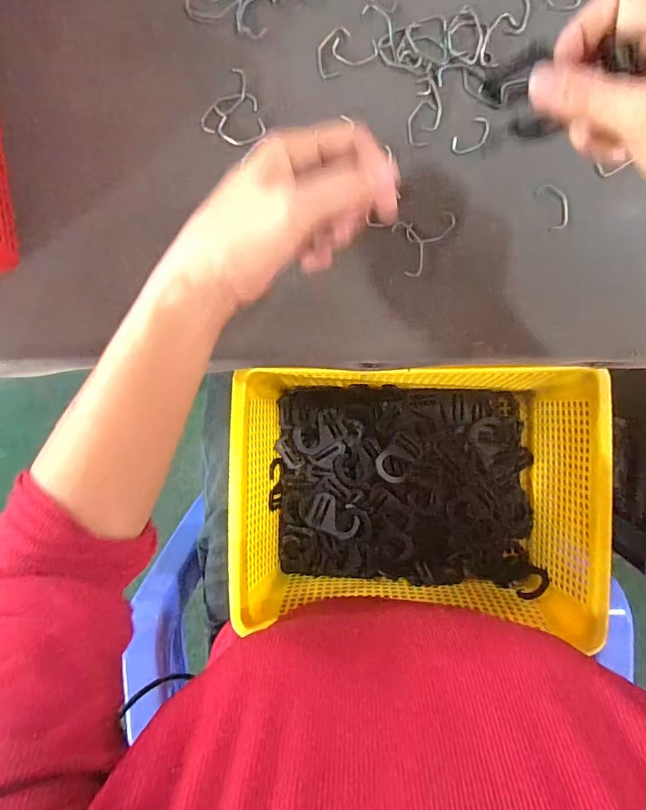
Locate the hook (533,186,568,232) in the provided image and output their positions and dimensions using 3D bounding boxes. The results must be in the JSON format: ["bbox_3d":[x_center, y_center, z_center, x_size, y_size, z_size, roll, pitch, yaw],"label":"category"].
[{"bbox_3d":[0.165,-0.142,0.346,0.017,0.006,0.033,-26,93,2],"label":"hook"}]

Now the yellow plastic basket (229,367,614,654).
[{"bbox_3d":[0.084,0.079,0.432,0.325,0.097,0.213,0,95,0],"label":"yellow plastic basket"}]

